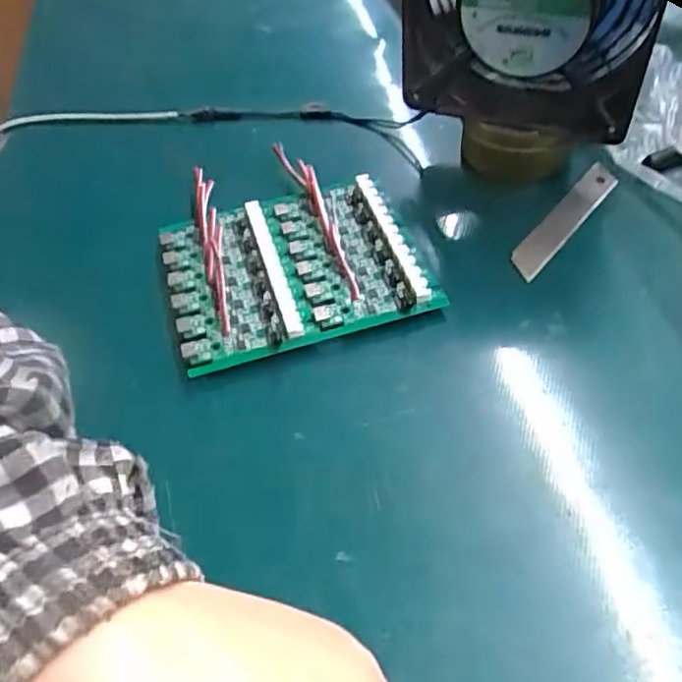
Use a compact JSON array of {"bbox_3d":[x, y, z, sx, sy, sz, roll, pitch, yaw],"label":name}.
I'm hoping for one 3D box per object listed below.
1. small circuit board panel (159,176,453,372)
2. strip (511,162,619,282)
[{"bbox_3d":[-0.026,-0.037,0.337,0.117,0.017,0.095,-16,51,-7],"label":"small circuit board panel"},{"bbox_3d":[0.117,-0.064,0.352,0.016,0.004,0.092,38,64,17],"label":"strip"}]

